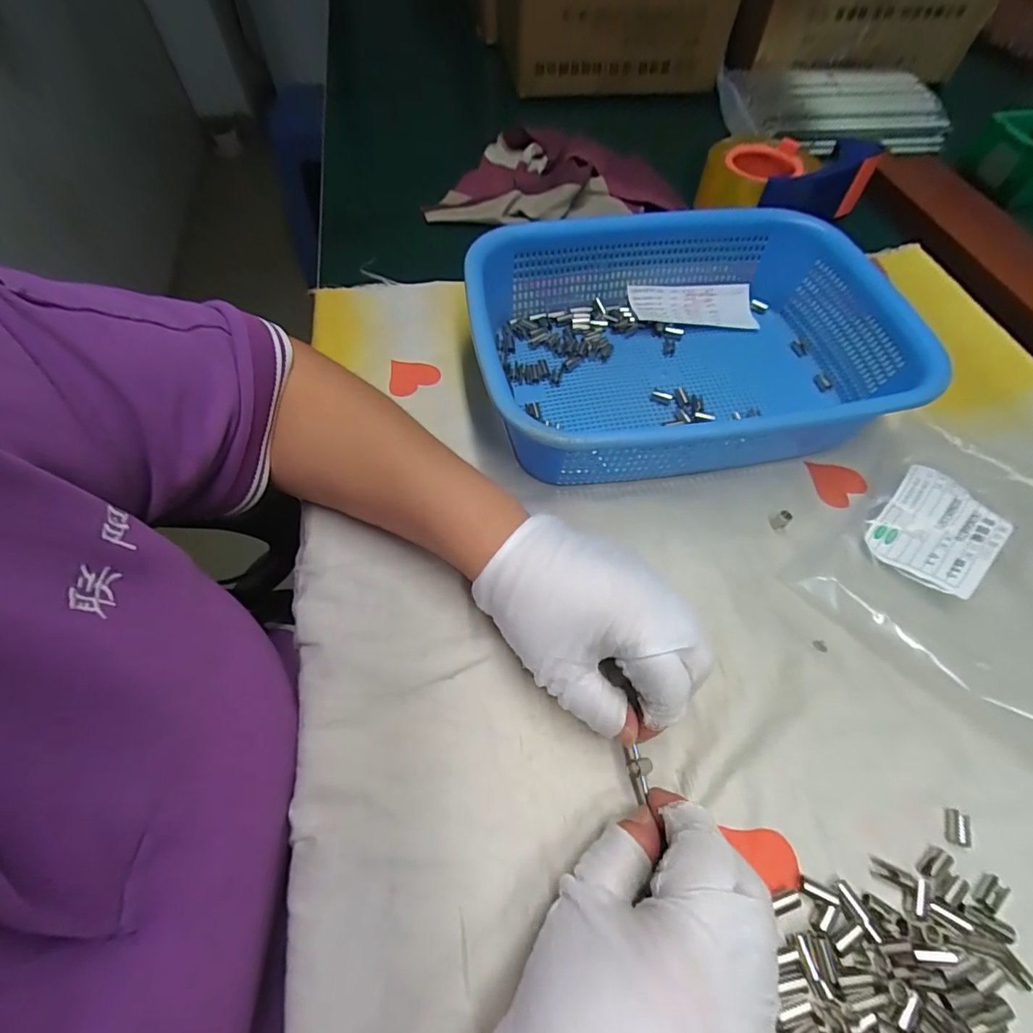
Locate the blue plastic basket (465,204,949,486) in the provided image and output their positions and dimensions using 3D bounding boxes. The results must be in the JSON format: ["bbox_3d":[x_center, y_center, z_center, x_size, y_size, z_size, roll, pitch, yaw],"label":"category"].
[{"bbox_3d":[0.116,-0.120,0.349,0.283,0.075,0.203,-8,60,-5],"label":"blue plastic basket"}]

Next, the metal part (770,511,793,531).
[{"bbox_3d":[0.170,0.002,0.313,0.009,0.013,0.009,0,60,0],"label":"metal part"}]

